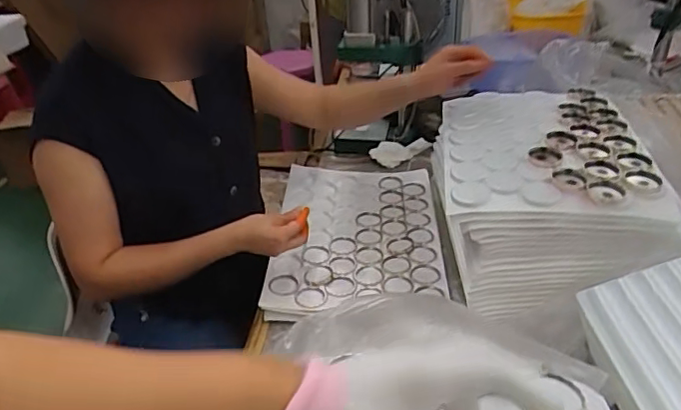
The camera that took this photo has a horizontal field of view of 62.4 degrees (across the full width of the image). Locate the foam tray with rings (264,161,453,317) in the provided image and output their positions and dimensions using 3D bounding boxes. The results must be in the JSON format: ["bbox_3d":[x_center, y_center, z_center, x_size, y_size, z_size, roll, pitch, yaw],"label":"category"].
[{"bbox_3d":[0.032,0.038,1.076,0.298,0.041,0.457,-1,33,4],"label":"foam tray with rings"}]

